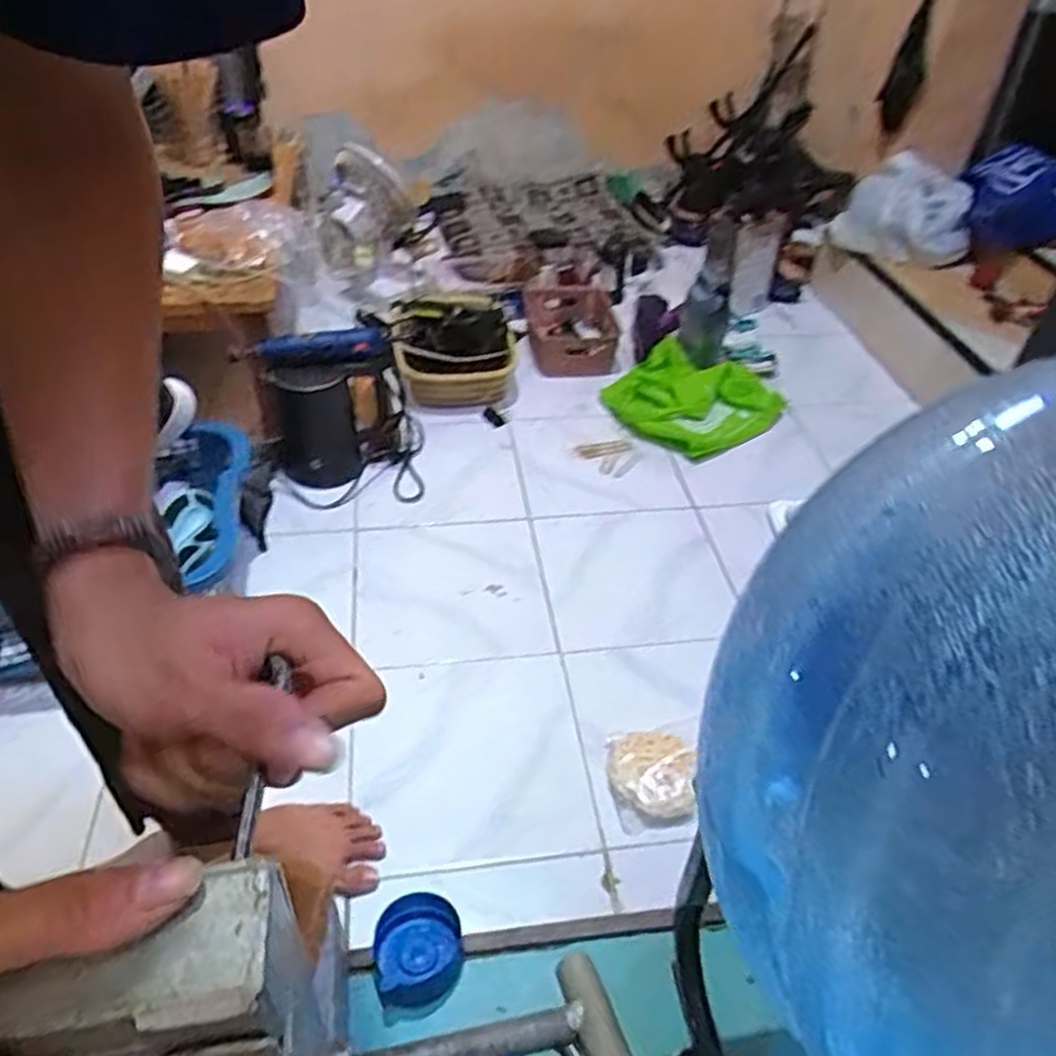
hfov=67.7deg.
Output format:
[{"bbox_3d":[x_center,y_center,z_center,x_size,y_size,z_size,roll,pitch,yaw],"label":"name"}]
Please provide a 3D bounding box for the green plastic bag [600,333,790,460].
[{"bbox_3d":[0.337,-0.264,1.636,0.332,0.064,0.295,31,50,23],"label":"green plastic bag"}]

